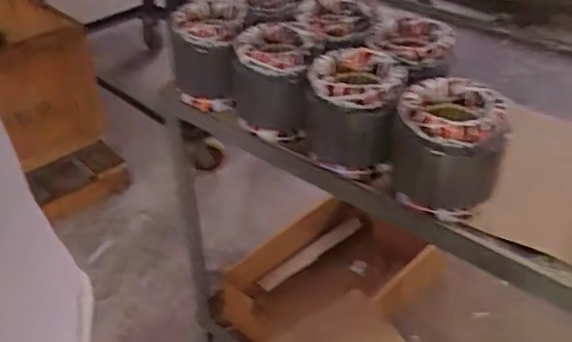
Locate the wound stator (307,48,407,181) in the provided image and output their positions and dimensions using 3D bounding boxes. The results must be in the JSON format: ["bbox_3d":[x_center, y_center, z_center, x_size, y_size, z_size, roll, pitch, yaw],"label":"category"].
[{"bbox_3d":[0.103,-0.085,0.940,0.142,0.161,0.144,4,38,8],"label":"wound stator"}]

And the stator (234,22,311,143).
[{"bbox_3d":[-0.022,-0.148,1.011,0.130,0.152,0.152,0,37,3],"label":"stator"}]

